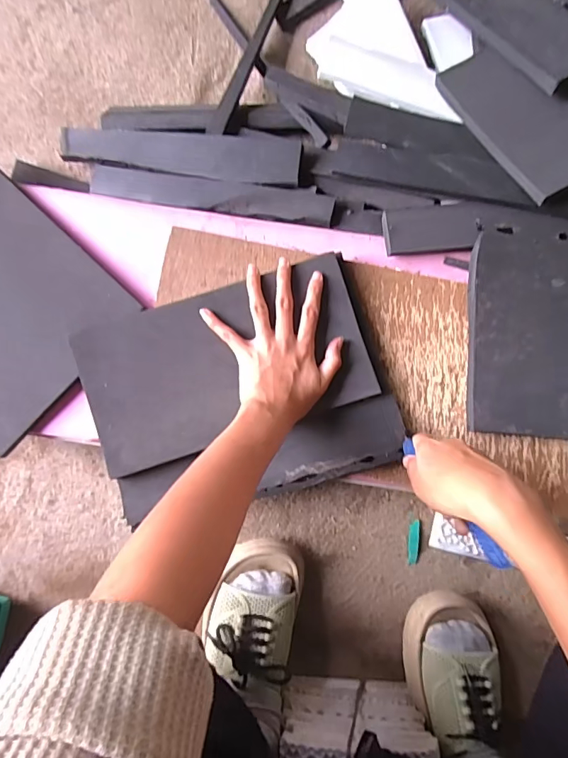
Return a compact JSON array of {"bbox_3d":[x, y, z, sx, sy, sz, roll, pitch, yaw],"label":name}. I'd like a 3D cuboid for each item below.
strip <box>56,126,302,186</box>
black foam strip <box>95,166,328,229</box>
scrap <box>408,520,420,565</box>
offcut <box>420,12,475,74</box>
[{"bbox_3d":[-0.120,-0.260,0.507,0.278,0.009,0.052,8,95,8],"label":"strip"},{"bbox_3d":[-0.087,-0.213,0.512,0.287,0.010,0.041,9,87,5],"label":"black foam strip"},{"bbox_3d":[0.157,0.197,0.530,0.012,0.004,0.051,2,89,2],"label":"scrap"},{"bbox_3d":[0.190,-0.391,0.509,0.044,0.009,0.075,-17,77,19],"label":"offcut"}]

